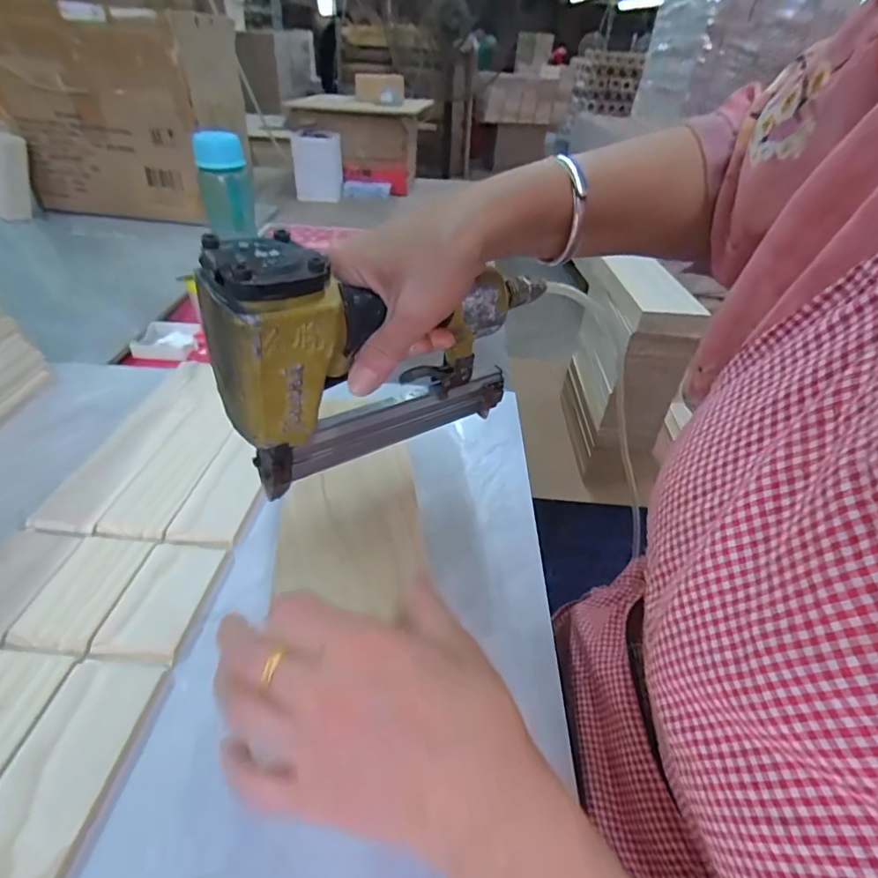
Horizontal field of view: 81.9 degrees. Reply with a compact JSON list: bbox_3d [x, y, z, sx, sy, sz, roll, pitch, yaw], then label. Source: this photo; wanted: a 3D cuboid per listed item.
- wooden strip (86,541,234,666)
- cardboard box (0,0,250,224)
[{"bbox_3d":[-0.199,0.116,0.371,0.065,0.004,0.095,7,37,1],"label":"wooden strip"},{"bbox_3d":[-0.641,-0.665,1.051,0.384,0.357,0.274,5,38,1],"label":"cardboard box"}]

